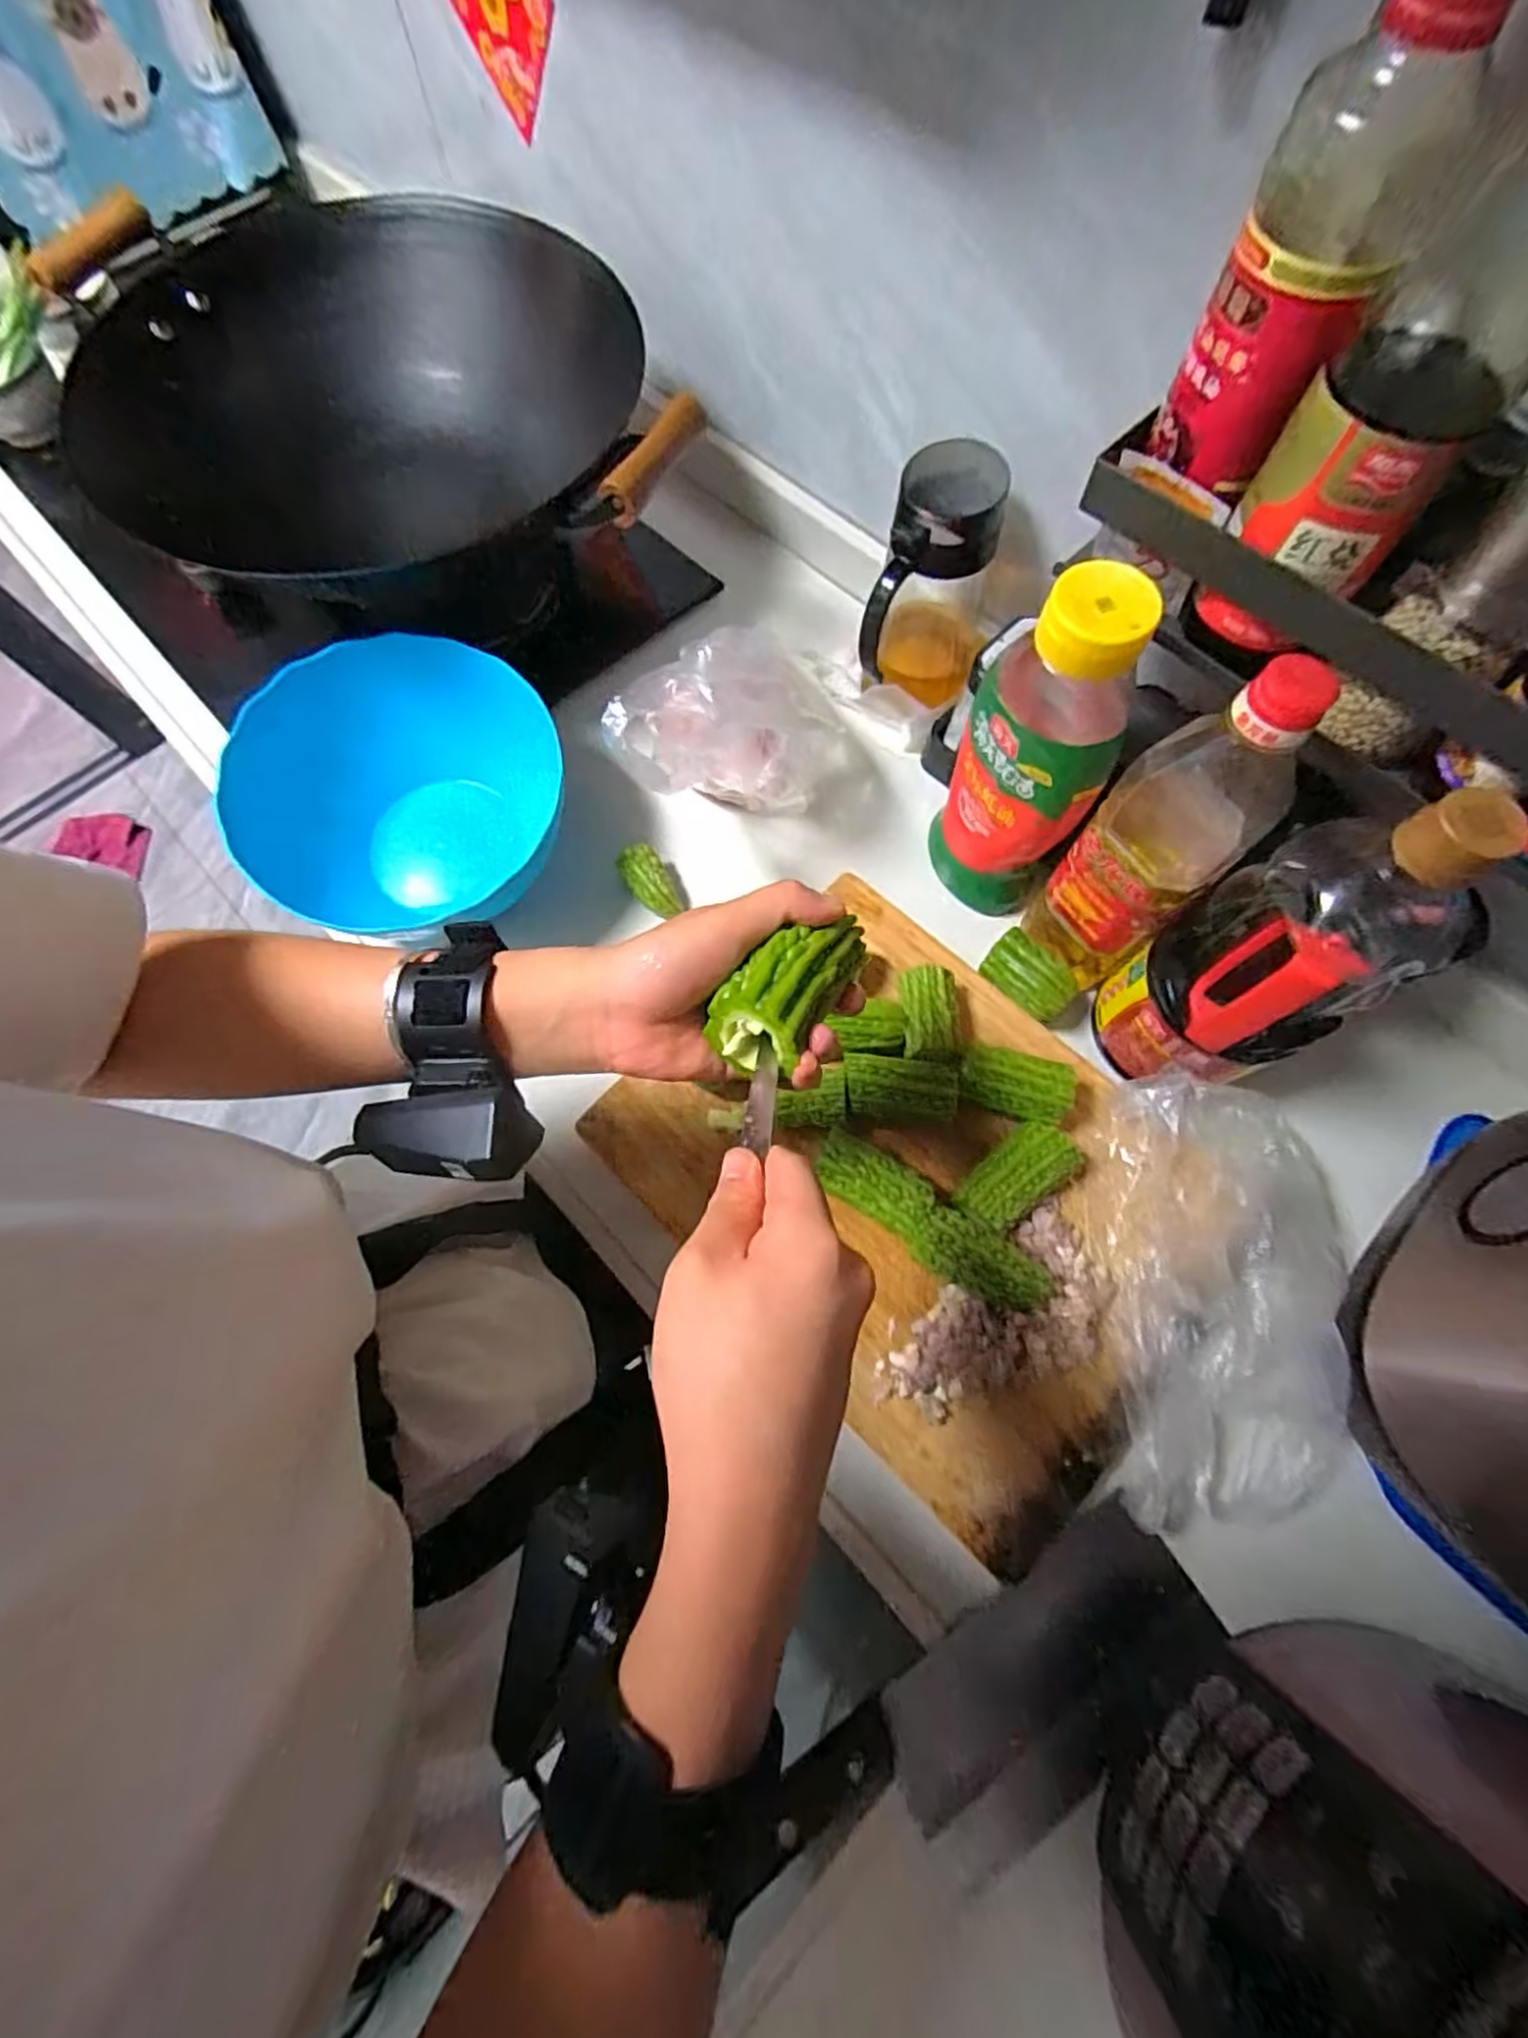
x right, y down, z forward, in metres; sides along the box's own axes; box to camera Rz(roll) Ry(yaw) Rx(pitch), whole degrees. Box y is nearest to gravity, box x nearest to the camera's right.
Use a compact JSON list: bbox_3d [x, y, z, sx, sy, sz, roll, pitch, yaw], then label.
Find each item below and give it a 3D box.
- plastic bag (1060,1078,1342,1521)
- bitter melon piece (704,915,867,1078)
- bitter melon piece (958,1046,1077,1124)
[{"bbox_3d":[0.262,0.164,0.421,0.126,0.080,0.248,1,71,2],"label":"plastic bag"},{"bbox_3d":[0.016,-0.013,0.297,0.038,0.037,0.080,42,64,14],"label":"bitter melon piece"},{"bbox_3d":[0.159,0.045,0.463,0.070,0.039,0.039,12,71,6],"label":"bitter melon piece"}]

